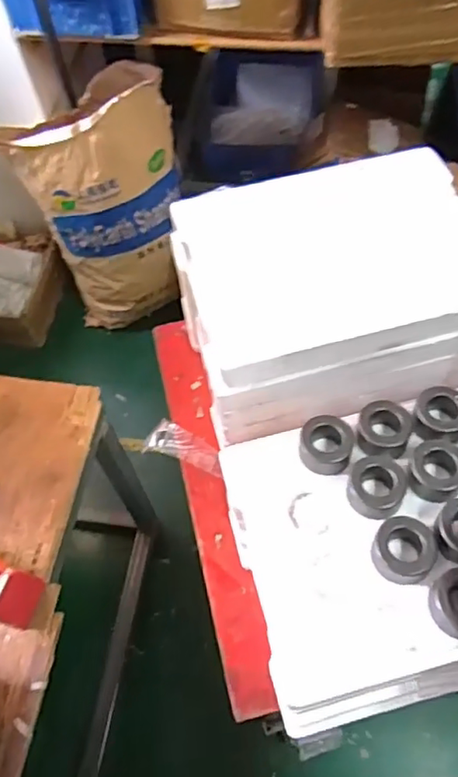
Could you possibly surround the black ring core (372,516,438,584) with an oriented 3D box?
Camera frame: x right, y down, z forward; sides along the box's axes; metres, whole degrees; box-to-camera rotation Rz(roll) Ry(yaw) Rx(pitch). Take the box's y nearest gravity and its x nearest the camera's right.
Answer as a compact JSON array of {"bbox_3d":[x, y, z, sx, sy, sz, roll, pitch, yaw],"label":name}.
[{"bbox_3d":[0.181,0.166,0.600,0.060,0.033,0.058,-2,60,3],"label":"black ring core"}]

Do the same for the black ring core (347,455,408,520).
[{"bbox_3d":[0.162,0.109,0.638,0.060,0.042,0.060,-2,60,3],"label":"black ring core"}]

